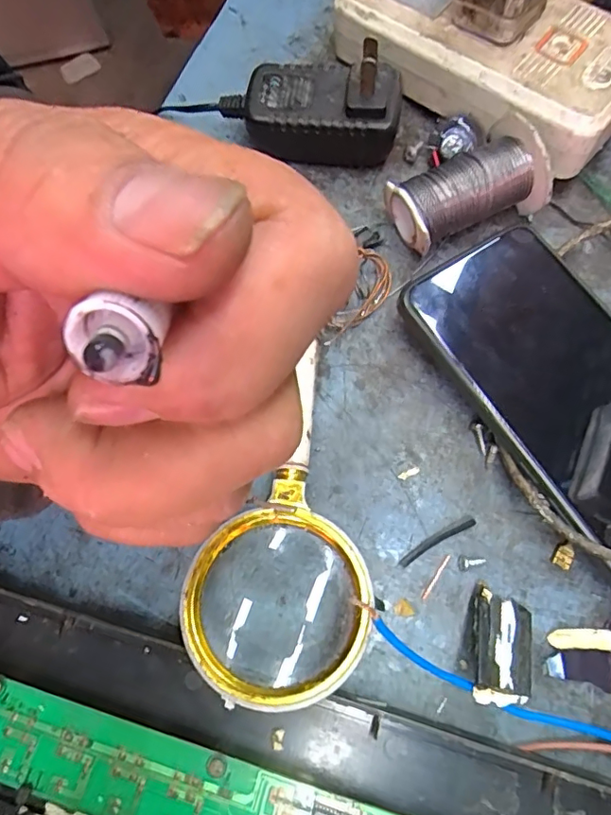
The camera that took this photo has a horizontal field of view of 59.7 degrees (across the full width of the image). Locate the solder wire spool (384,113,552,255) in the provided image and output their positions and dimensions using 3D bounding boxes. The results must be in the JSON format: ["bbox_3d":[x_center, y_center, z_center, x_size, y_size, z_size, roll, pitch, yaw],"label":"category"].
[{"bbox_3d":[0.073,-0.100,0.243,0.069,0.034,0.041,-21,74,-4],"label":"solder wire spool"}]

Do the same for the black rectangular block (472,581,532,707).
[{"bbox_3d":[0.071,0.089,0.196,0.025,0.009,0.039,26,52,-10],"label":"black rectangular block"}]

